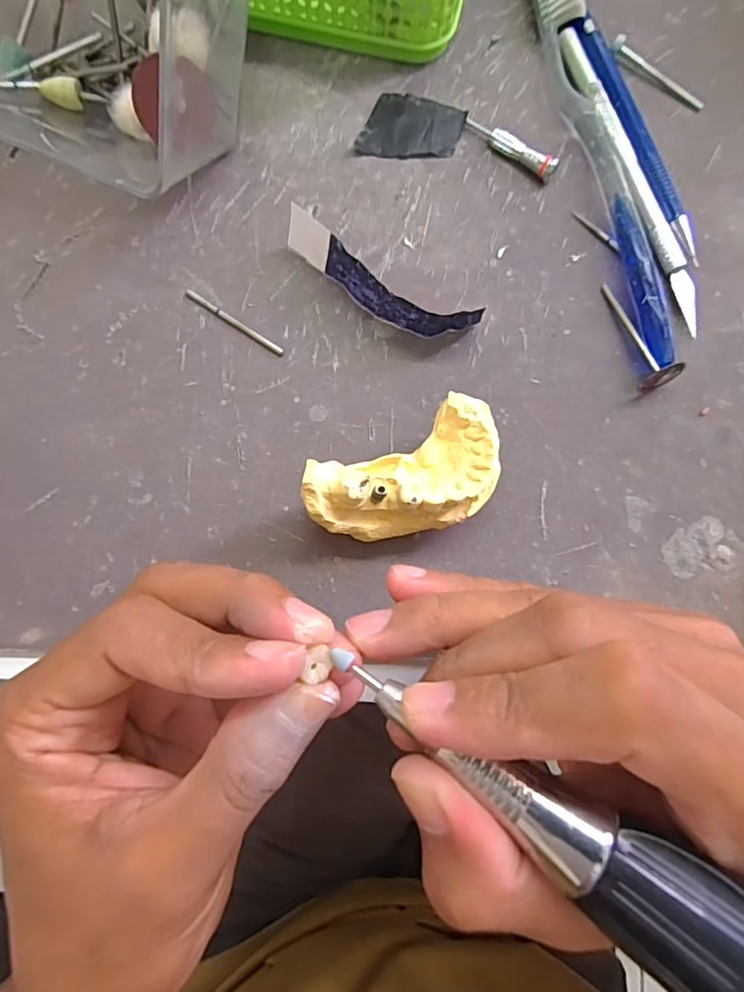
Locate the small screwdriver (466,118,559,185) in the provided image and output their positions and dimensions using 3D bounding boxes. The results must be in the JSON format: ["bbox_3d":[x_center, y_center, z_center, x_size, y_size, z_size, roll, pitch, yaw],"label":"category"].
[{"bbox_3d":[0.057,-0.143,0.215,0.041,0.008,0.007,37,81,4],"label":"small screwdriver"}]

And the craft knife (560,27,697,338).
[{"bbox_3d":[0.104,-0.130,0.213,0.011,0.010,0.138,-18,82,-5],"label":"craft knife"}]

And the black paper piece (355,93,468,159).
[{"bbox_3d":[0.016,-0.150,0.216,0.039,0.004,0.029,15,85,2],"label":"black paper piece"}]

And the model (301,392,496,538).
[{"bbox_3d":[0.012,-0.005,0.178,0.066,0.032,0.036,-23,82,-6],"label":"model"}]

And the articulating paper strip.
[{"bbox_3d":[0.002,-0.079,0.197,0.079,0.017,0.016,29,81,3],"label":"articulating paper strip"}]

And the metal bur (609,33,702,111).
[{"bbox_3d":[0.122,-0.180,0.223,0.046,0.007,0.005,34,81,3],"label":"metal bur"}]

